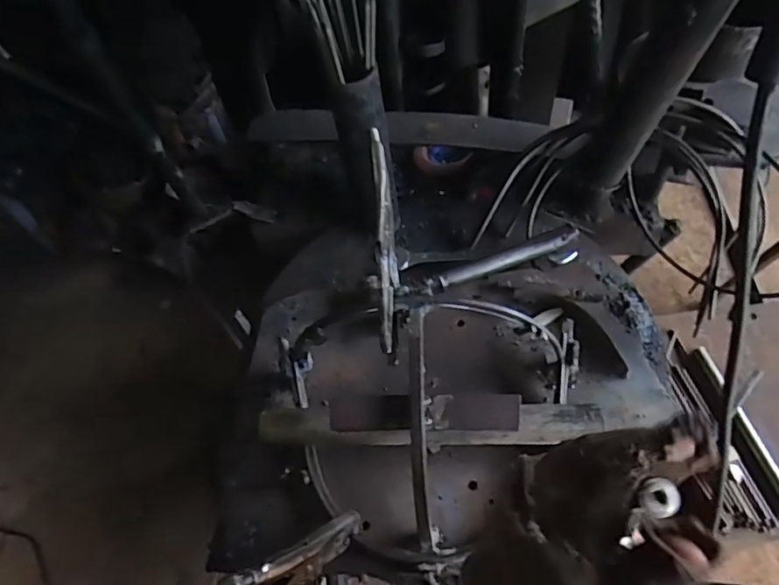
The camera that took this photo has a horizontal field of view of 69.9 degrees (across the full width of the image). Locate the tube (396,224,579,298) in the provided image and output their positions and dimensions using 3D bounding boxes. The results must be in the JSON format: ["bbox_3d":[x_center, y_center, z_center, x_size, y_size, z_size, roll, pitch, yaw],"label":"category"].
[{"bbox_3d":[0.103,-0.032,0.586,0.199,0.017,0.022,-20,59,-6],"label":"tube"}]

